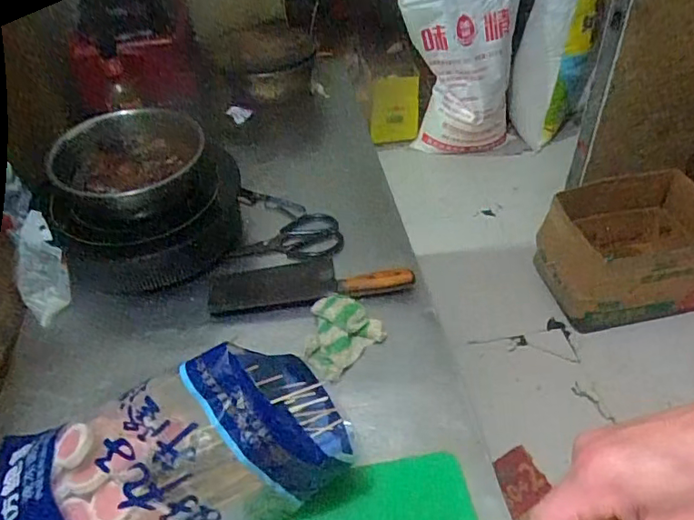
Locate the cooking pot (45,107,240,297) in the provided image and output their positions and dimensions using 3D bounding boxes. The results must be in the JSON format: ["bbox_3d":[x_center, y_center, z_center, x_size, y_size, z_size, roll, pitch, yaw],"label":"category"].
[{"bbox_3d":[-0.303,-0.093,0.867,0.253,0.191,0.239,-3,43,3],"label":"cooking pot"}]

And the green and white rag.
[{"bbox_3d":[-0.020,0.101,0.766,0.105,0.033,0.116,31,54,33],"label":"green and white rag"}]

